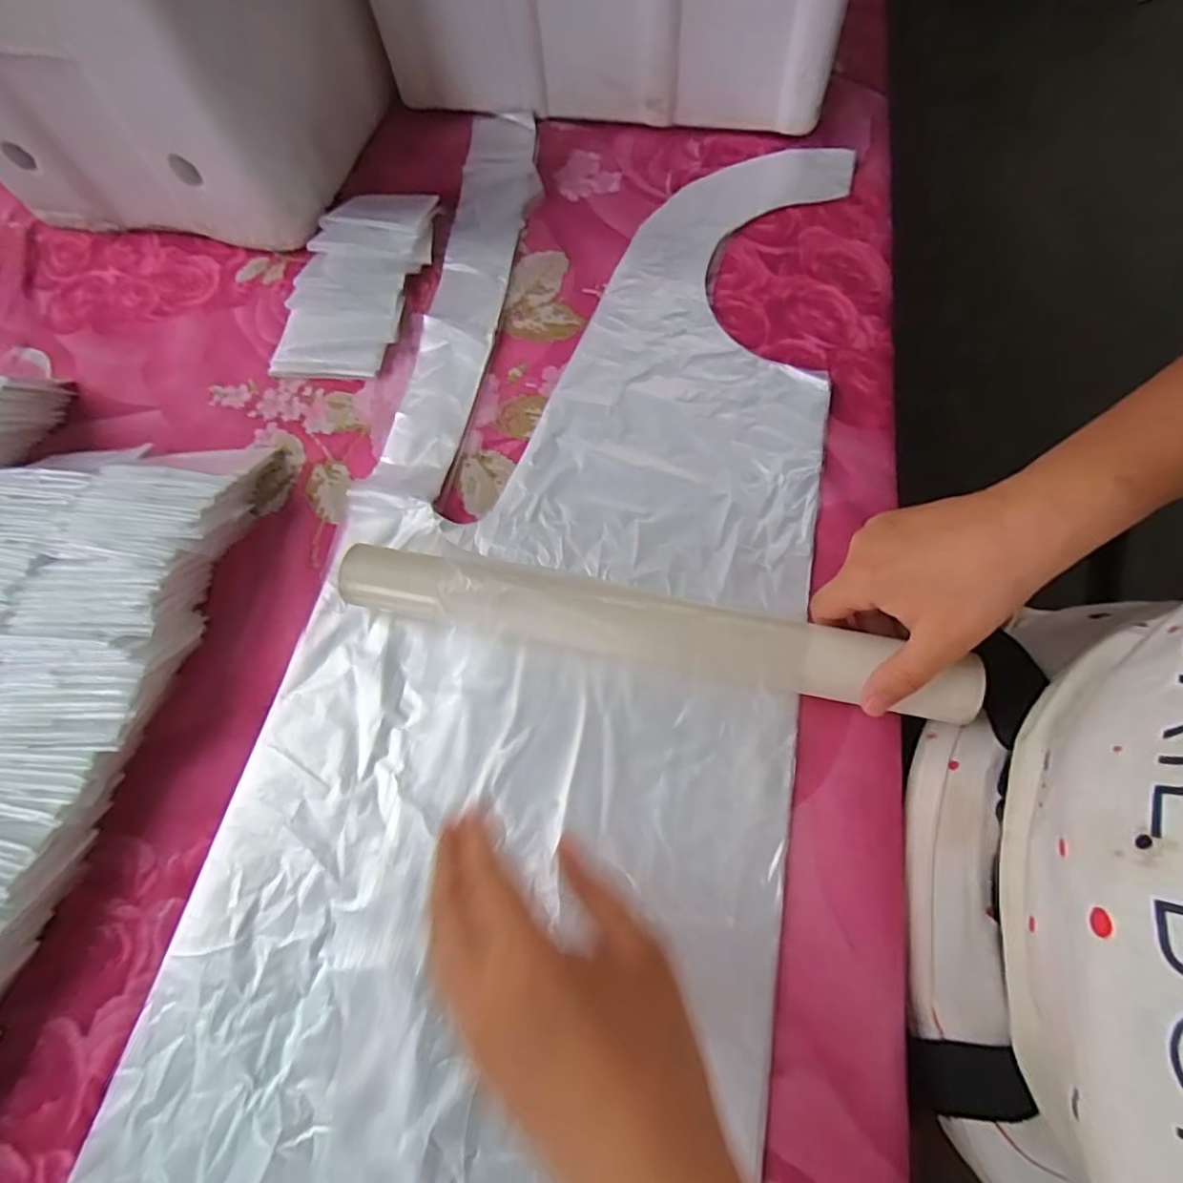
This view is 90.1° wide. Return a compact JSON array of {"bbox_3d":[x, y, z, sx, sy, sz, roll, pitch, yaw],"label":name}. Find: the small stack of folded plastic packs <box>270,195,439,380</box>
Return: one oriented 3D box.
[{"bbox_3d":[-0.188,-0.255,0.483,0.091,0.029,0.189,9,69,6],"label":"small stack of folded plastic packs"}]

